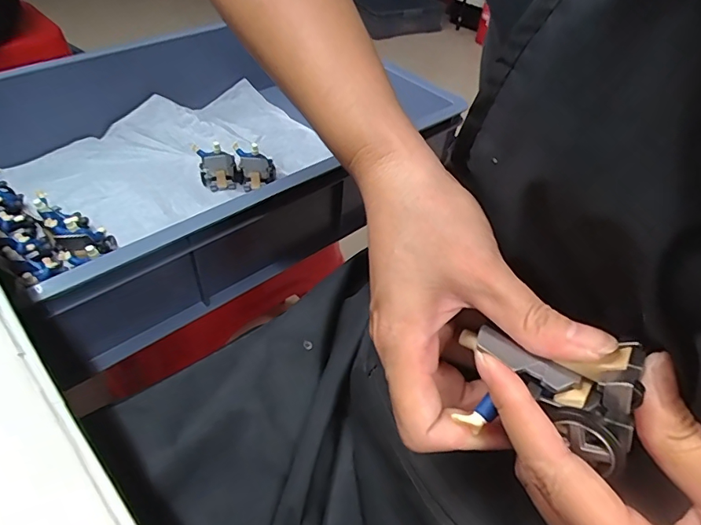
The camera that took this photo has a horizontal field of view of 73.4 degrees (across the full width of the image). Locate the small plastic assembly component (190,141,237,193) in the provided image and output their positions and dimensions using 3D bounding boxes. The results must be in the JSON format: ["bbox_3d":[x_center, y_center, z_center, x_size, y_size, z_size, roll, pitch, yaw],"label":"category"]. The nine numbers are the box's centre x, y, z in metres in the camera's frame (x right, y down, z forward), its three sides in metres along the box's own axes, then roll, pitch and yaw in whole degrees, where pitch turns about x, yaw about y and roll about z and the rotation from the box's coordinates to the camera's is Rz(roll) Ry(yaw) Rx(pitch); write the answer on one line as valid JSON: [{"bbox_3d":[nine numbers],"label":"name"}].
[{"bbox_3d":[-0.178,-0.131,0.615,0.048,0.066,0.031,-8,47,-12],"label":"small plastic assembly component"}]

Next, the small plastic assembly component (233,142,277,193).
[{"bbox_3d":[-0.126,-0.127,0.622,0.051,0.061,0.027,-4,46,-9],"label":"small plastic assembly component"}]

